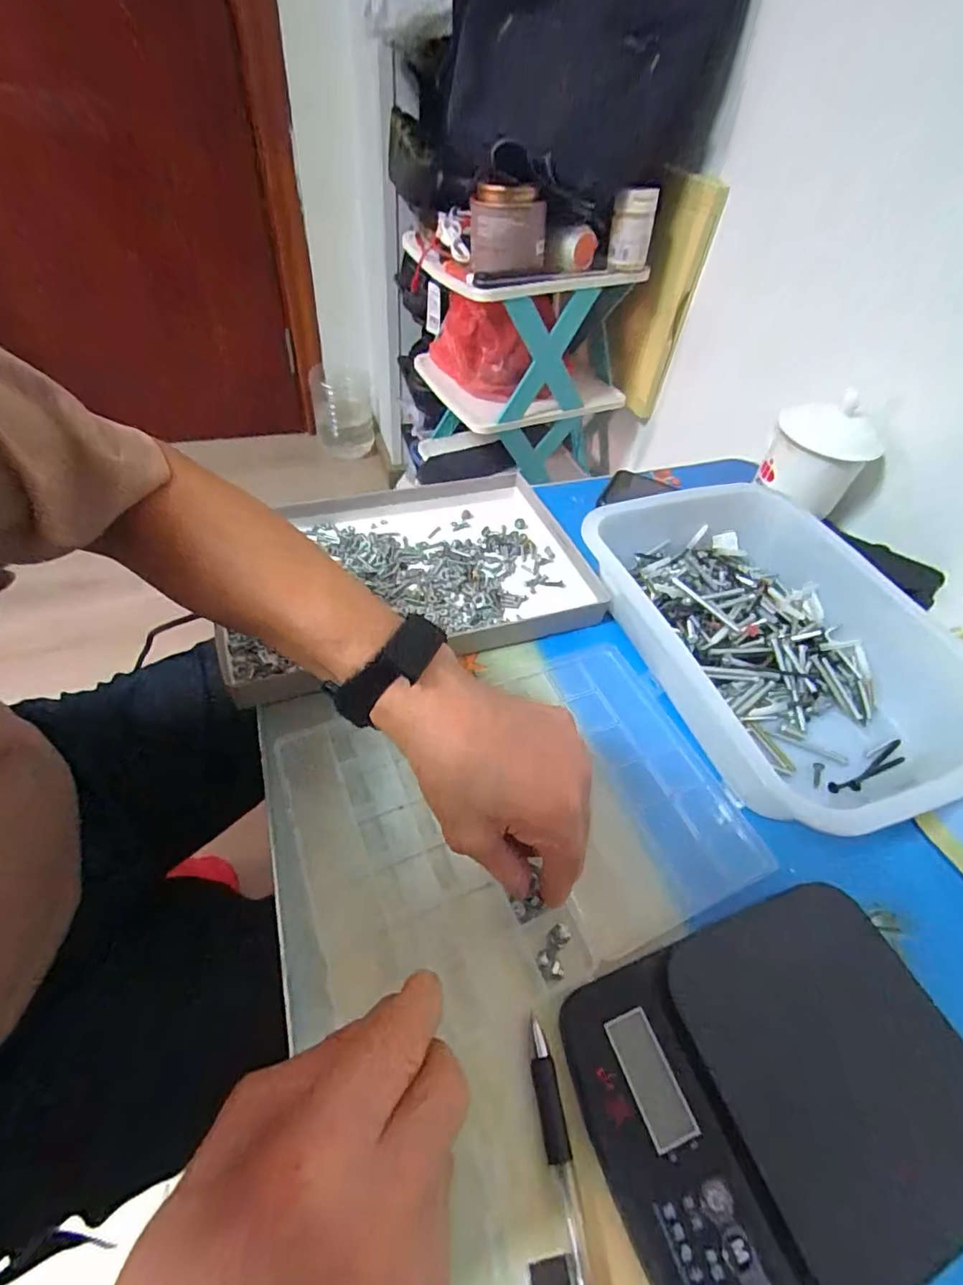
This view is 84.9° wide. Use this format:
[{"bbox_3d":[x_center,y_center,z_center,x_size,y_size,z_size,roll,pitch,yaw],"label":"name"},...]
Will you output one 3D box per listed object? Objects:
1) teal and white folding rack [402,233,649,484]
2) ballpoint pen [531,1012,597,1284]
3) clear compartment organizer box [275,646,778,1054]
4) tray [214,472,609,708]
[{"bbox_3d":[0.054,-0.410,0.814,0.274,0.319,0.254,-18,54,-21],"label":"teal and white folding rack"},{"bbox_3d":[0.039,0.242,0.218,0.016,0.010,0.137,-3,50,-9],"label":"ballpoint pen"},{"bbox_3d":[0.018,0.097,0.337,0.275,0.020,0.205,-10,51,-15],"label":"clear compartment organizer box"},{"bbox_3d":[-0.063,-0.059,0.444,0.292,0.029,0.192,-13,52,-17],"label":"tray"}]

